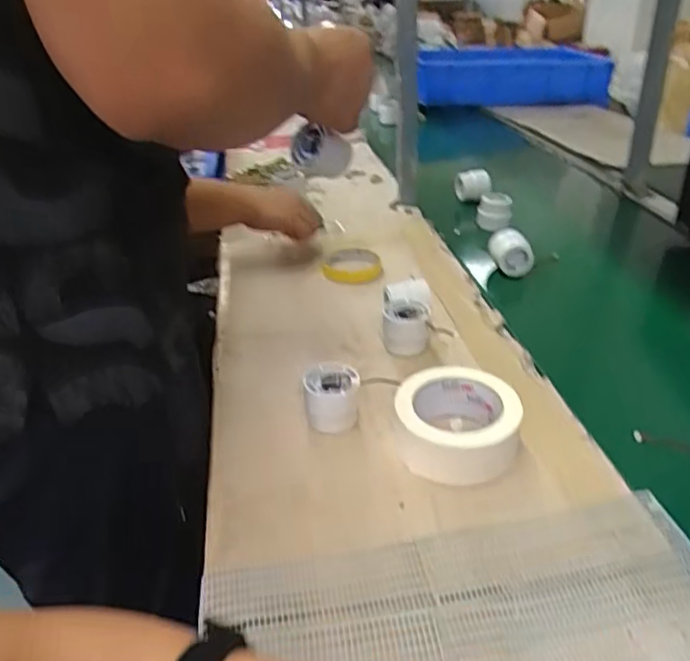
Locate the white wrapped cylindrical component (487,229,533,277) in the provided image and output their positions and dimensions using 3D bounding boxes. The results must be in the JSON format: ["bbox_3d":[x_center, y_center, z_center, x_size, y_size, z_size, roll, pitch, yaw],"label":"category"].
[{"bbox_3d":[0.235,-0.113,0.859,0.049,0.055,0.052,2,32,-1],"label":"white wrapped cylindrical component"}]

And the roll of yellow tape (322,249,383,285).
[{"bbox_3d":[0.010,-0.097,0.886,0.082,0.023,0.082,-2,31,1],"label":"roll of yellow tape"}]

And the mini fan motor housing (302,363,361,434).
[{"bbox_3d":[-0.012,0.065,0.586,0.052,0.047,0.051,1,31,5],"label":"mini fan motor housing"}]

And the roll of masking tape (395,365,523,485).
[{"bbox_3d":[0.101,0.080,0.553,0.105,0.047,0.105,-2,31,1],"label":"roll of masking tape"}]

